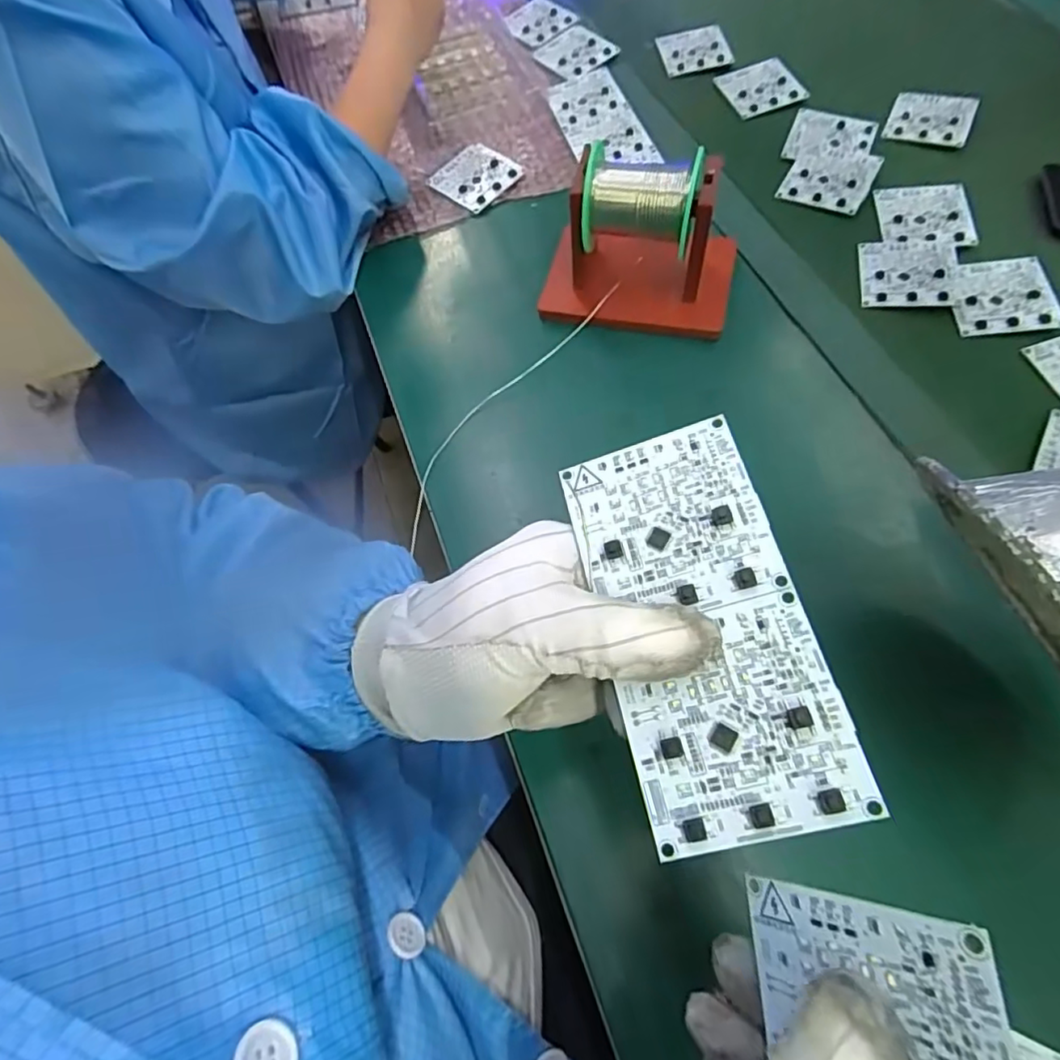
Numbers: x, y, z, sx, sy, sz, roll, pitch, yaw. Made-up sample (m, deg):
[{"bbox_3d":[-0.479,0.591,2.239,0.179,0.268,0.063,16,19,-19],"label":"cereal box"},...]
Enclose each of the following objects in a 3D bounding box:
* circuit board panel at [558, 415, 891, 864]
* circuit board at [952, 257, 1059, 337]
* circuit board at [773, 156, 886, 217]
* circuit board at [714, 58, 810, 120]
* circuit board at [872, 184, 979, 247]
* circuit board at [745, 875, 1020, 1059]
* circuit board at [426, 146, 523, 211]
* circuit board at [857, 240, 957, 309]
[{"bbox_3d":[0.057,0.029,0.205,0.066,0.004,0.140,-18,65,12],"label":"circuit board panel"},{"bbox_3d":[0.351,-0.175,0.445,0.070,0.006,0.070,-5,65,7],"label":"circuit board"},{"bbox_3d":[0.260,-0.307,0.520,0.068,0.005,0.074,24,69,19],"label":"circuit board"},{"bbox_3d":[0.228,-0.438,0.590,0.068,0.005,0.066,-21,70,0],"label":"circuit board"},{"bbox_3d":[0.323,-0.257,0.489,0.068,0.004,0.071,2,64,11],"label":"circuit board"},{"bbox_3d":[0.088,0.133,0.152,0.006,0.066,0.068,5,71,-30],"label":"circuit board"},{"bbox_3d":[-0.050,-0.327,0.552,0.066,0.009,0.063,37,74,23],"label":"circuit board"},{"bbox_3d":[0.294,-0.200,0.462,0.070,0.005,0.070,6,65,11],"label":"circuit board"}]

